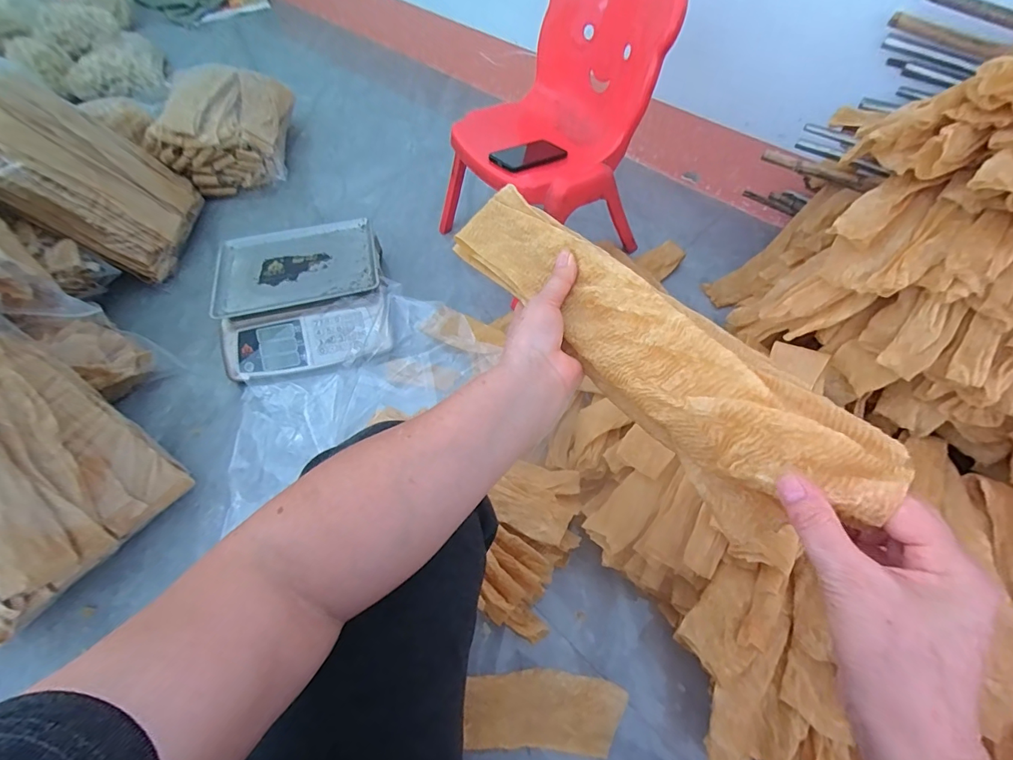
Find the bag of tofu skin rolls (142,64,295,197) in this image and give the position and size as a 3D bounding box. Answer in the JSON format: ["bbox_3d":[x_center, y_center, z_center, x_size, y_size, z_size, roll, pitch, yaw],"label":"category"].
[{"bbox_3d":[-0.797,-0.727,1.248,0.297,0.197,0.377,-13,58,-7],"label":"bag of tofu skin rolls"}]

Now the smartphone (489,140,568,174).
[{"bbox_3d":[0.041,-0.460,0.888,0.161,0.013,0.073,-30,70,-25],"label":"smartphone"}]

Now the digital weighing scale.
[{"bbox_3d":[-0.442,-0.181,0.964,0.361,0.101,0.364,-11,58,-6],"label":"digital weighing scale"}]

